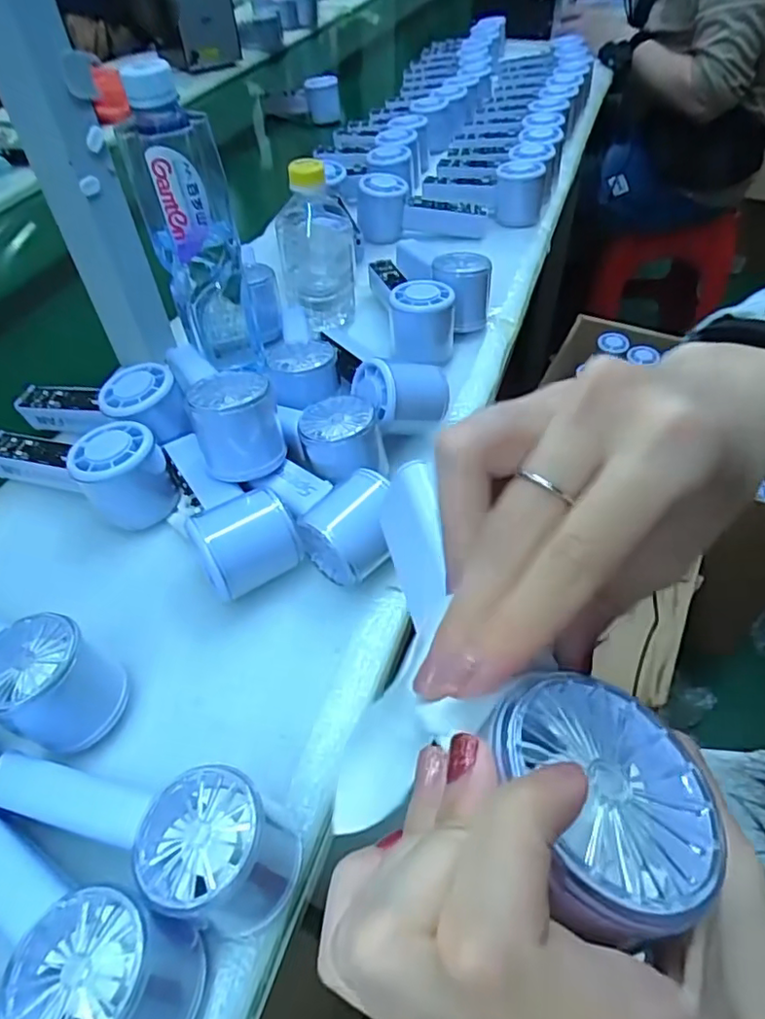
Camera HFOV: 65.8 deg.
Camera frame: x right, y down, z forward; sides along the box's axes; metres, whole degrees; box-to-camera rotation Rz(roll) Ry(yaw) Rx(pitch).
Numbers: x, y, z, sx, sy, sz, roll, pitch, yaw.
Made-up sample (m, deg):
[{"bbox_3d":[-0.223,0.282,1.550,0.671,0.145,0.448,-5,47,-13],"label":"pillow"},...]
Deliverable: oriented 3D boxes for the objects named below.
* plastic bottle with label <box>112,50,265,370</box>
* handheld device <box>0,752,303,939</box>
[{"bbox_3d":[-0.141,-0.204,0.458,0.069,0.224,0.063,-12,50,-9],"label":"plastic bottle with label"},{"bbox_3d":[-0.116,0.146,0.277,0.156,0.052,0.056,10,50,11],"label":"handheld device"}]

